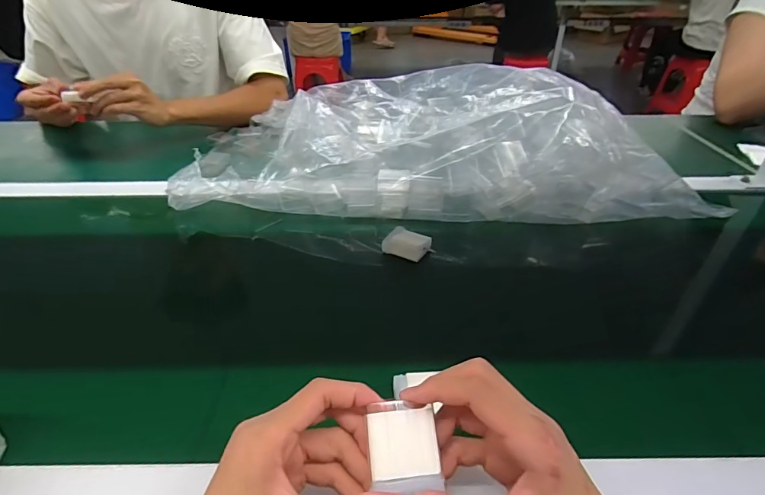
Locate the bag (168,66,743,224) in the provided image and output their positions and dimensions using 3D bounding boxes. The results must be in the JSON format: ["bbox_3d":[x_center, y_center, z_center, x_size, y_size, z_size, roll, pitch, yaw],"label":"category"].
[{"bbox_3d":[0.064,-0.181,0.669,0.713,0.124,0.338,4,37,5],"label":"bag"}]

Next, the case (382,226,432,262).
[{"bbox_3d":[0.031,-0.007,0.516,0.052,0.020,0.041,18,40,23],"label":"case"}]

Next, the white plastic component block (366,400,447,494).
[{"bbox_3d":[0.013,0.114,0.246,0.038,0.005,0.048,-4,63,-8],"label":"white plastic component block"}]

